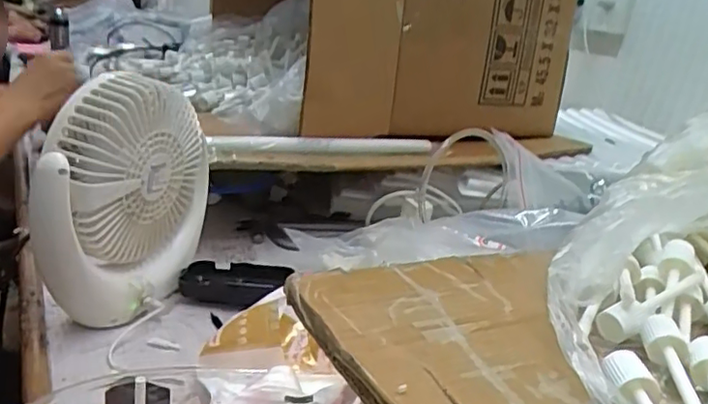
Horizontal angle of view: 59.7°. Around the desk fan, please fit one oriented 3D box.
[{"bbox_3d":[-0.205,-0.006,0.555,0.065,0.196,0.189,10,19,14],"label":"desk fan"}]

